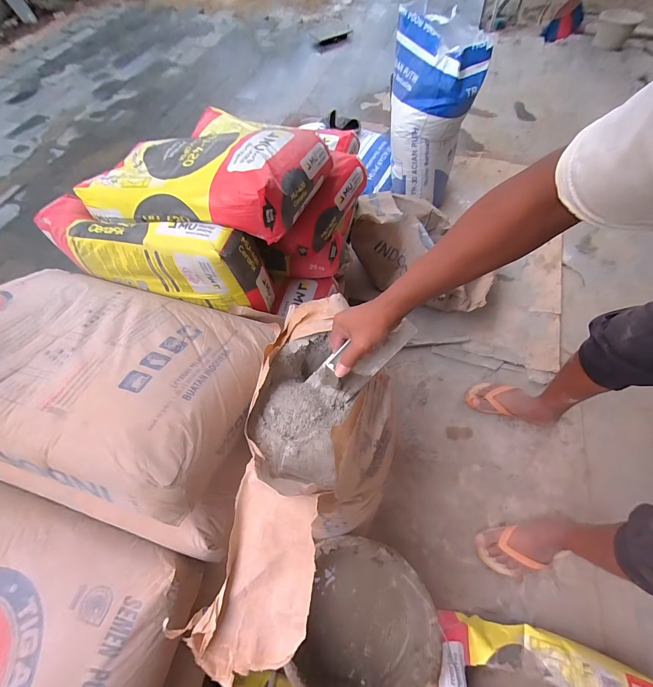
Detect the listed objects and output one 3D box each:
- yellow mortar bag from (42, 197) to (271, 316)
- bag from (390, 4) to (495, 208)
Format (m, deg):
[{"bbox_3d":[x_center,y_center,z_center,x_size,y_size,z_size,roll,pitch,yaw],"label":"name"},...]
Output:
[{"bbox_3d":[-0.355,-0.183,0.641,0.470,0.190,0.119,14,62,9],"label":"yellow mortar bag"},{"bbox_3d":[0.358,-0.812,1.185,0.294,0.506,0.224,11,61,7],"label":"bag"}]

